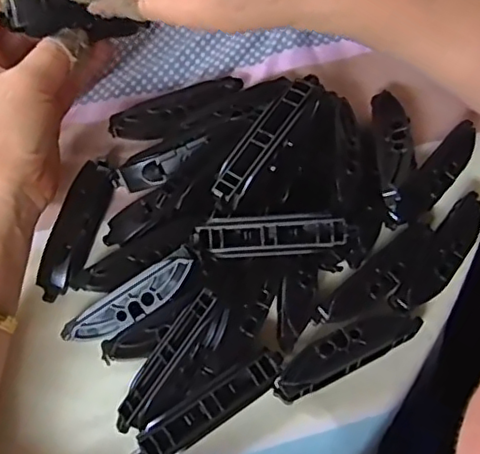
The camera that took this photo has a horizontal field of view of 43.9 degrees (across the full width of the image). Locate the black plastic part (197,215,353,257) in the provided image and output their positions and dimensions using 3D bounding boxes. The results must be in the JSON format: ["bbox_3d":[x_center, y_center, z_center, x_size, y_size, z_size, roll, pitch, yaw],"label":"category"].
[{"bbox_3d":[0.015,0.004,0.292,0.072,0.015,0.018,1,68,0],"label":"black plastic part"}]

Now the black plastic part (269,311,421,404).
[{"bbox_3d":[0.053,0.060,0.294,0.080,0.007,0.020,-25,70,-10],"label":"black plastic part"}]

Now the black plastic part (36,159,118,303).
[{"bbox_3d":[-0.087,0.000,0.320,0.022,0.015,0.078,16,69,6],"label":"black plastic part"}]

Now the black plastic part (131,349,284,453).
[{"bbox_3d":[-0.014,0.085,0.284,0.079,0.011,0.019,-31,71,-12],"label":"black plastic part"}]

